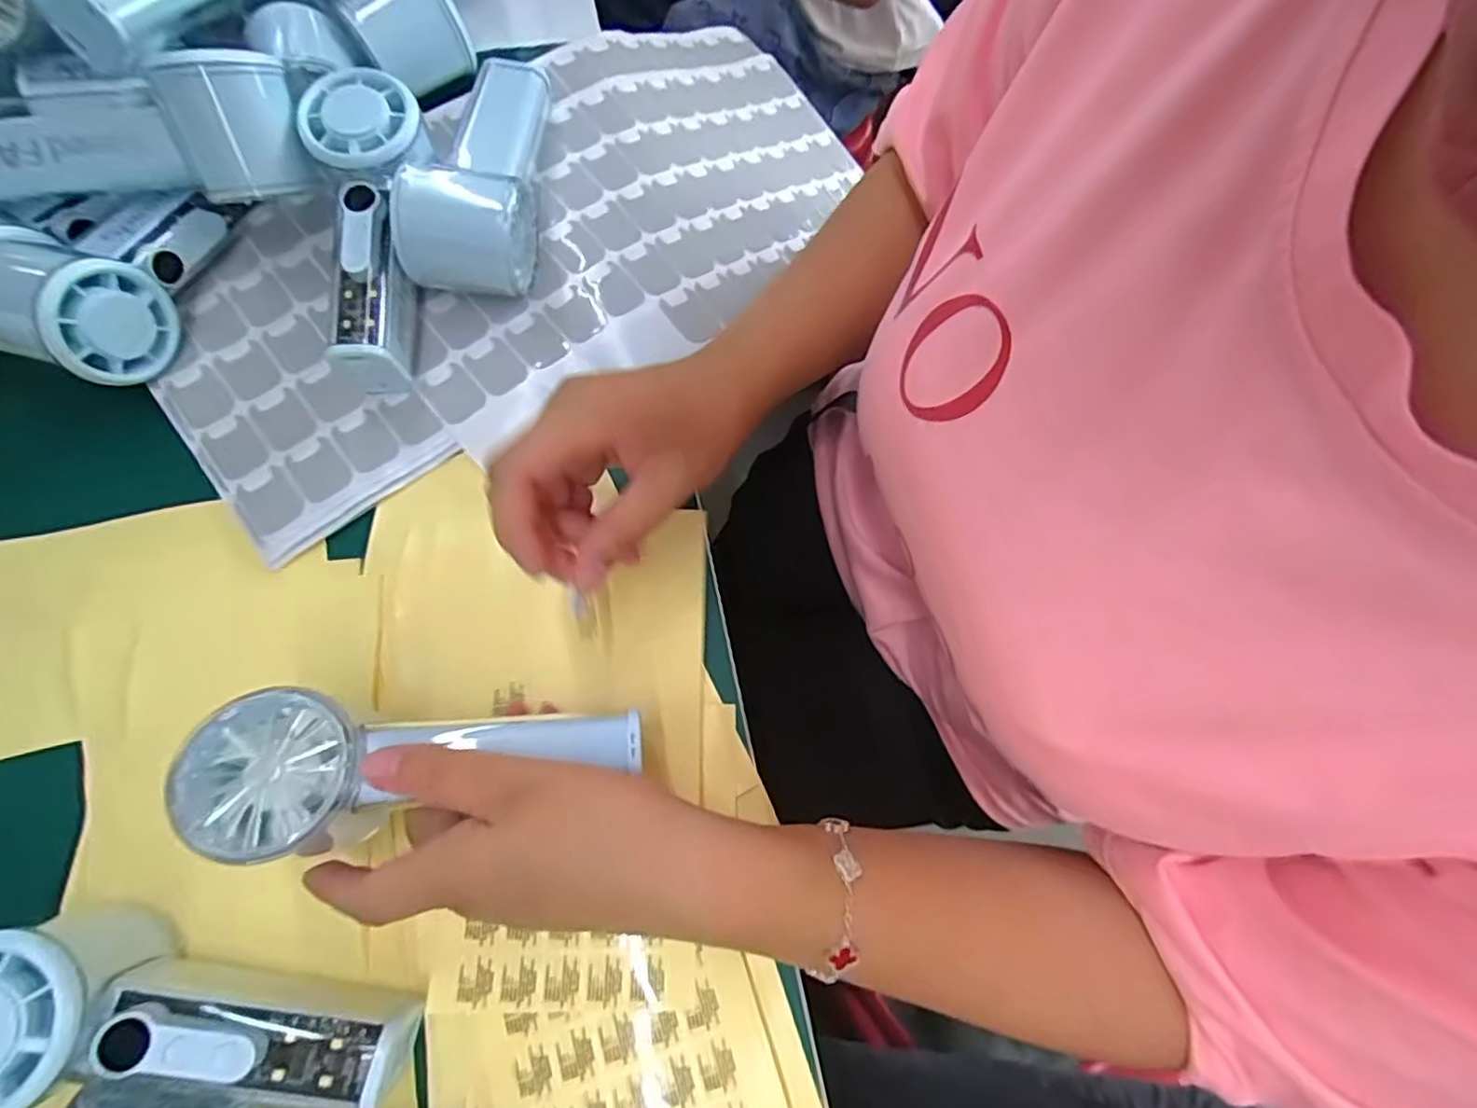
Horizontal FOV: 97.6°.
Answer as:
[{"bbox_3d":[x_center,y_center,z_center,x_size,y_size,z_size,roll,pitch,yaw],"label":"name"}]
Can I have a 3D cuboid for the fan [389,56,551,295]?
[{"bbox_3d":[-0.138,-0.214,0.350,0.065,0.061,0.153,3,73,-2],"label":"fan"}]

